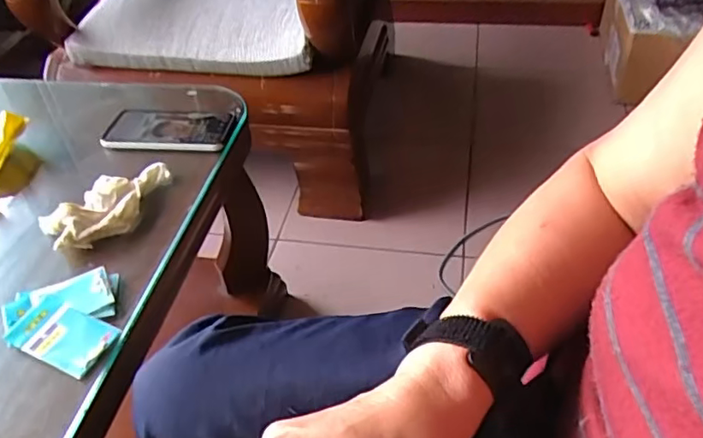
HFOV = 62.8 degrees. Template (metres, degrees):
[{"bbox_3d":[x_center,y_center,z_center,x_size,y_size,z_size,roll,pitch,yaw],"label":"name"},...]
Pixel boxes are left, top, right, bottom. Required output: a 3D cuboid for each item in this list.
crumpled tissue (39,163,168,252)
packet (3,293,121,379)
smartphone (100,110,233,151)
[{"bbox_3d":[-0.273,-0.021,0.651,0.150,0.026,0.083,-30,48,-25],"label":"crumpled tissue"},{"bbox_3d":[-0.271,0.105,0.532,0.106,0.005,0.054,16,46,21],"label":"packet"},{"bbox_3d":[-0.246,-0.120,0.766,0.164,0.016,0.081,2,43,7],"label":"smartphone"}]

